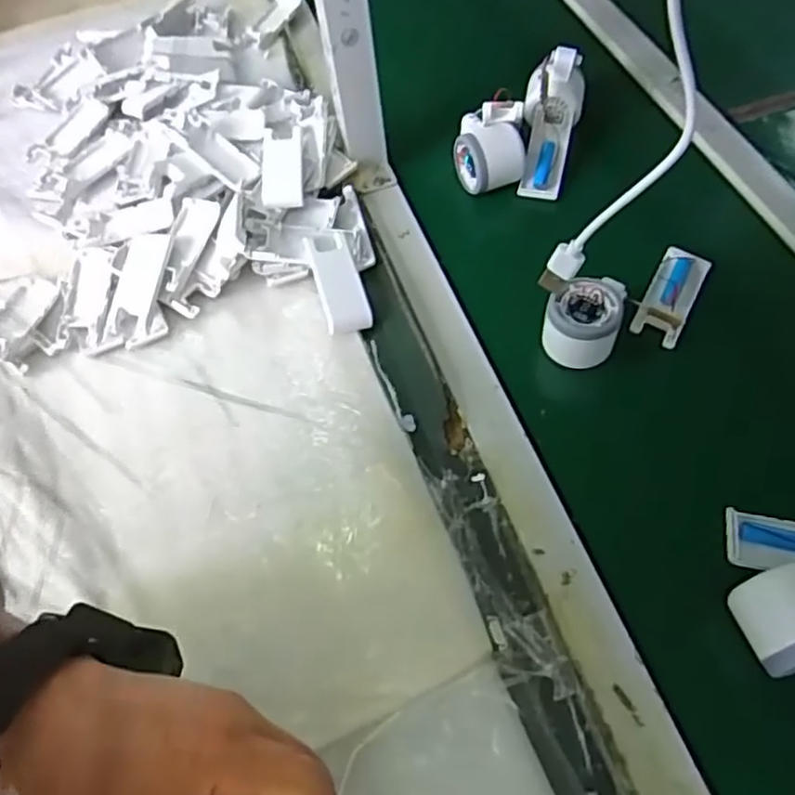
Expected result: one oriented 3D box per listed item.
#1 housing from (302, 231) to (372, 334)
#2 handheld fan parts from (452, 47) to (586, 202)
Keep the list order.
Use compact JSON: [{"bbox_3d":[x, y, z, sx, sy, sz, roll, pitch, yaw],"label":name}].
[{"bbox_3d":[-0.054,-0.105,0.628,0.040,0.027,0.105,-15,57,-6],"label":"housing"},{"bbox_3d":[0.125,-0.282,0.709,0.104,0.077,0.141,14,60,15],"label":"handheld fan parts"}]

